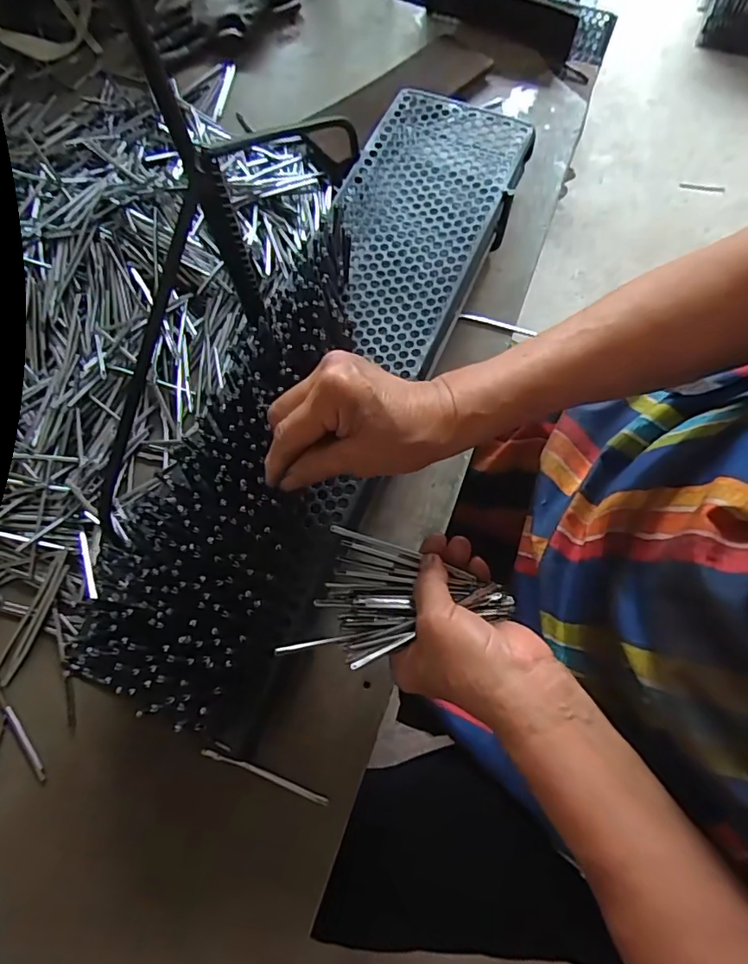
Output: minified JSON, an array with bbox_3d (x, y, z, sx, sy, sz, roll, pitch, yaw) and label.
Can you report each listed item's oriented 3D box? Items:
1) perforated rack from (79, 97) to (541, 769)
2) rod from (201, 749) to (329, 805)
[{"bbox_3d":[-0.025,-0.109,0.439,0.144,0.082,0.589,21,67,7],"label":"perforated rack"},{"bbox_3d":[-0.085,0.228,0.412,0.104,0.004,0.007,20,73,6],"label":"rod"}]

